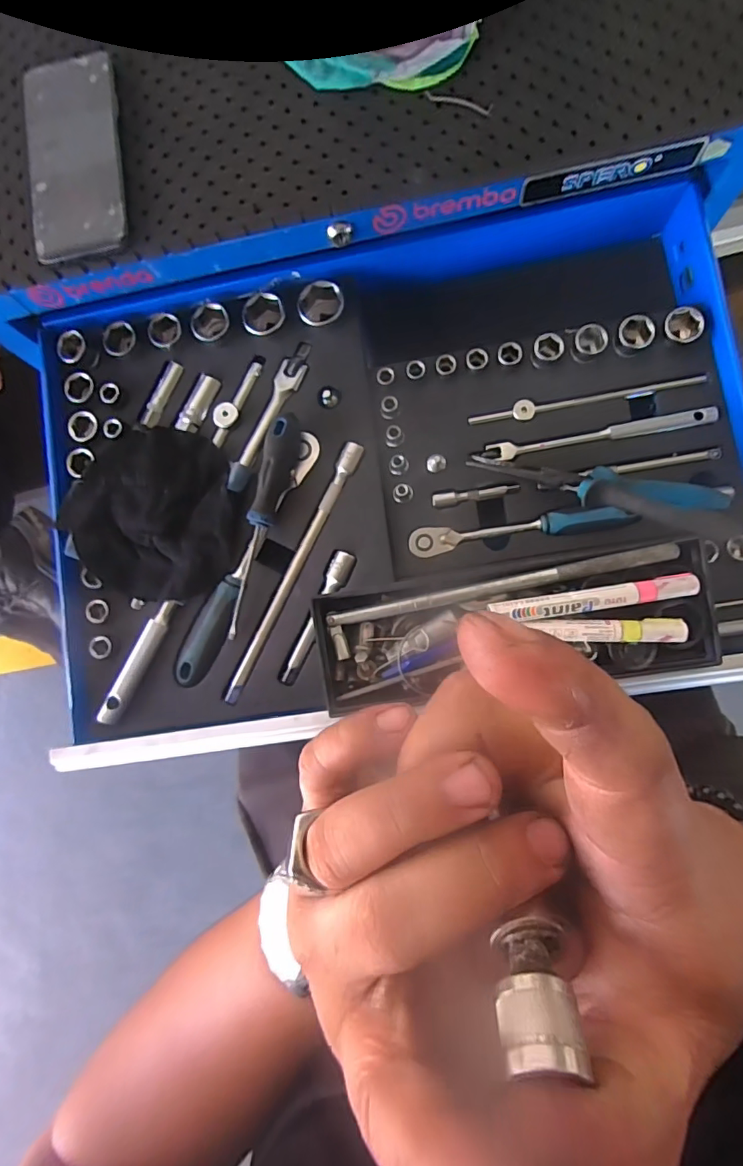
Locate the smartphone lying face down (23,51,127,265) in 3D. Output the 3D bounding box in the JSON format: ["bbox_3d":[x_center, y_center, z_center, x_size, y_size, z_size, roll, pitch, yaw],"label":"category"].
[{"bbox_3d":[-0.232,-0.332,0.386,0.075,0.008,0.161,-8,84,5],"label":"smartphone lying face down"}]

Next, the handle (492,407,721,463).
[{"bbox_3d":[0.192,-0.125,0.417,0.182,0.011,0.016,-8,84,5],"label":"handle"}]

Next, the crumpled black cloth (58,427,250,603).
[{"bbox_3d":[-0.191,-0.061,0.442,0.143,0.029,0.159,-30,82,2],"label":"crumpled black cloth"}]

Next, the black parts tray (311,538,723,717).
[{"bbox_3d":[0.101,0.039,0.367,0.285,0.054,0.102,-10,84,5],"label":"black parts tray"}]

